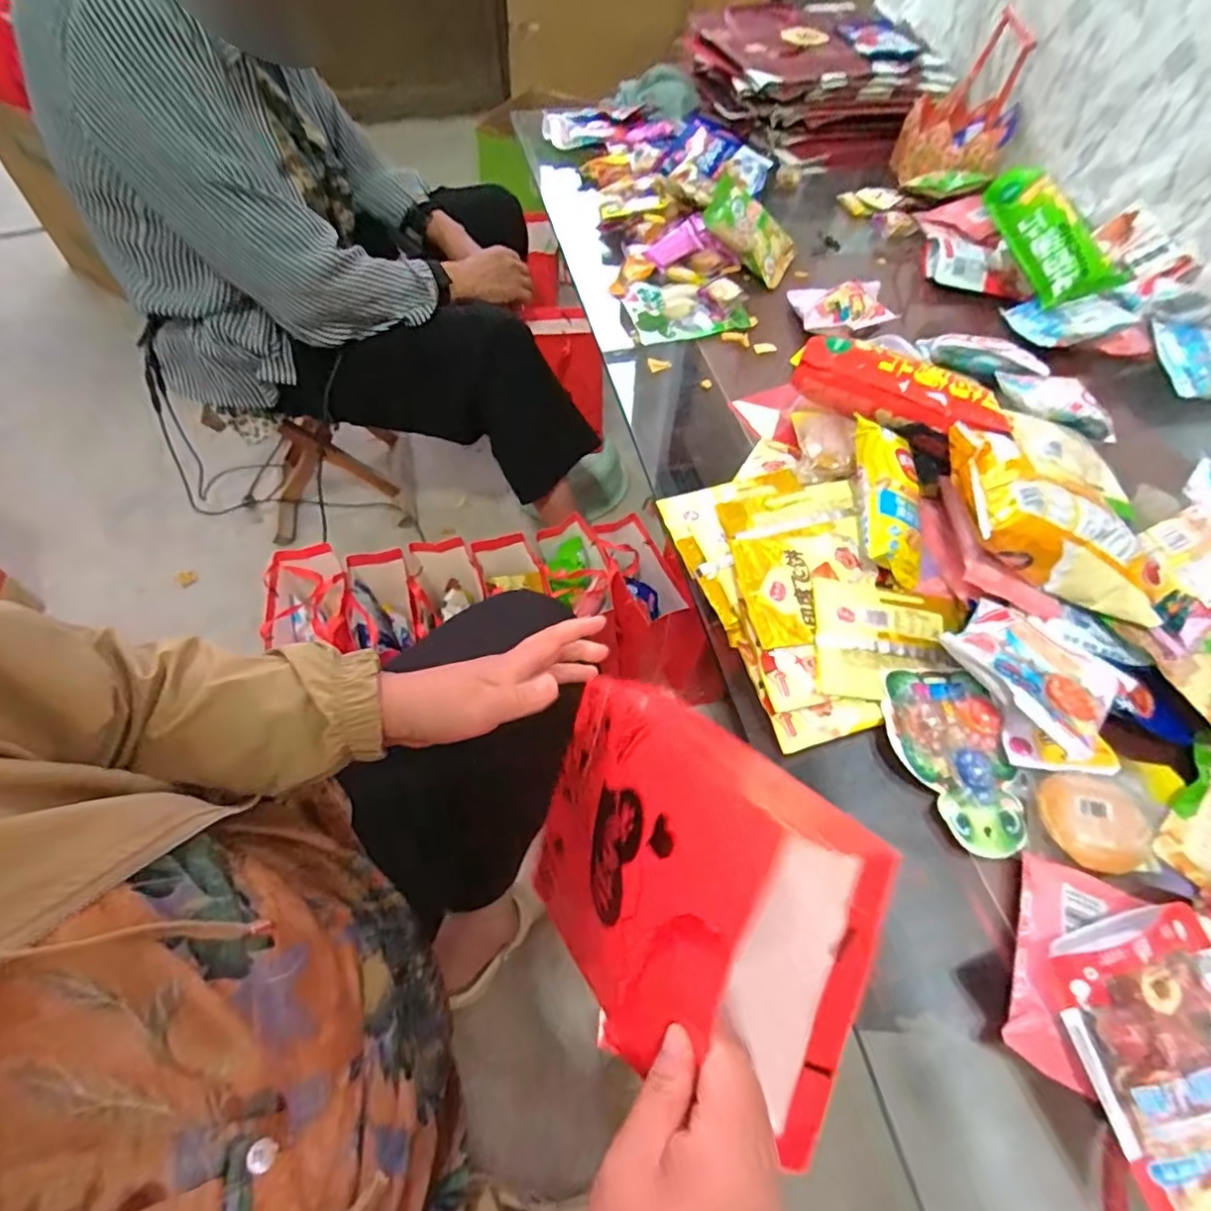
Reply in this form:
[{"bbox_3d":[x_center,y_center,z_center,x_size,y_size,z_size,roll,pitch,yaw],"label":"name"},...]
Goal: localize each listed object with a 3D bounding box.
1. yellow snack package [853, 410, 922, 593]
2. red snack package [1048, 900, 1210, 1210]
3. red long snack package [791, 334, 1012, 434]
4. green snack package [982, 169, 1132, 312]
[{"bbox_3d":[0.253,-0.097,0.550,0.053,0.033,0.153,-2,76,-4],"label":"yellow snack package"},{"bbox_3d":[0.349,0.275,0.351,0.122,0.049,0.168,-13,58,-11],"label":"red snack package"},{"bbox_3d":[0.290,-0.213,0.609,0.197,0.054,0.047,29,60,15],"label":"red long snack package"},{"bbox_3d":[0.568,-0.477,0.788,0.086,0.067,0.196,-20,76,-15],"label":"green snack package"}]

